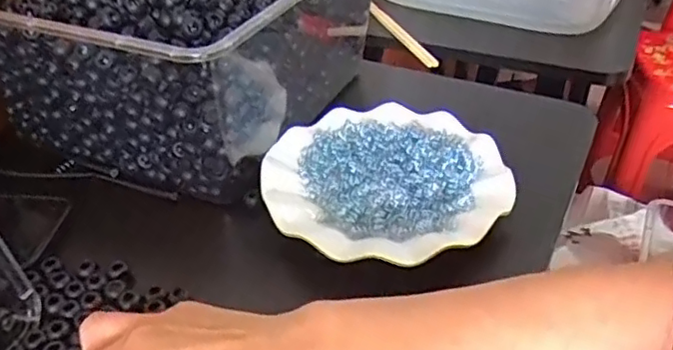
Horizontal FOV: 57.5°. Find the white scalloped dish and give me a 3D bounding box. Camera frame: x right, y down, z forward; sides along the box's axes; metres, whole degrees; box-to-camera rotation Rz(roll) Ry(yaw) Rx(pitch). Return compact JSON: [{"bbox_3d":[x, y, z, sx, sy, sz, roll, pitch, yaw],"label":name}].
[{"bbox_3d":[0.037,0.002,0.471,0.179,0.019,0.176,-1,38,1],"label":"white scalloped dish"}]

